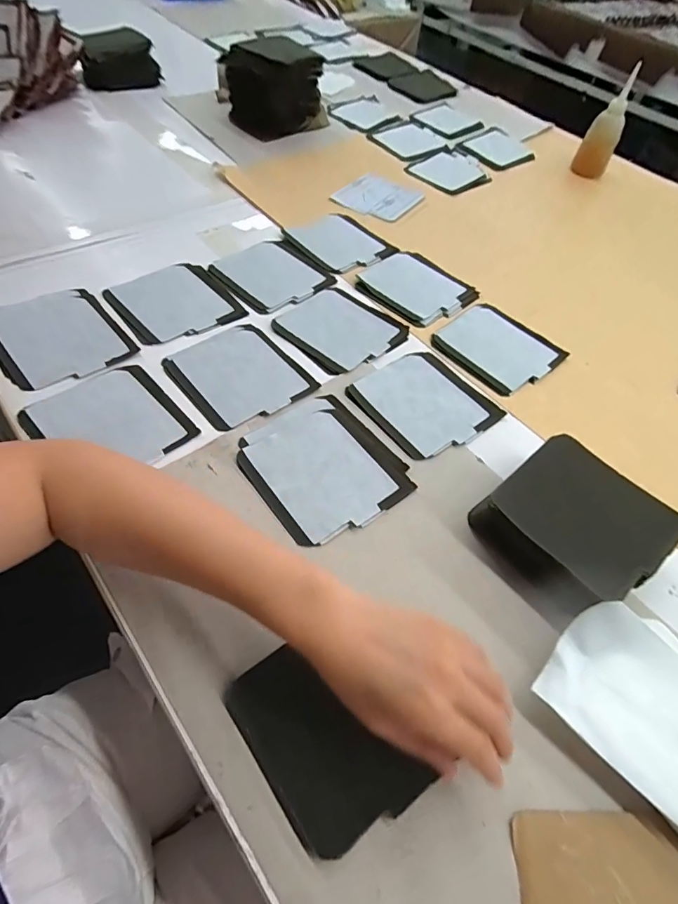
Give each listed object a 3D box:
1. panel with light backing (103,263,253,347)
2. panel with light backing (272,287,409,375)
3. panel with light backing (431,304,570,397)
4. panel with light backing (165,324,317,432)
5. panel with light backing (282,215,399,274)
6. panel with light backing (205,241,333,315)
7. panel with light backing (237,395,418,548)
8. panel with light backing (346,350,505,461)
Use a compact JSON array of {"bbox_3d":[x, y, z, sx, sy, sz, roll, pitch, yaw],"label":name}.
[{"bbox_3d":[-0.219,-0.200,0.585,0.137,0.015,0.134,-33,65,-23],"label":"panel with light backing"},{"bbox_3d":[0.001,-0.169,0.584,0.141,0.008,0.130,40,63,20],"label":"panel with light backing"},{"bbox_3d":[0.213,-0.143,0.592,0.131,0.006,0.143,-35,65,-24],"label":"panel with light backing"},{"bbox_3d":[-0.117,-0.095,0.526,0.135,0.011,0.144,-34,65,-23],"label":"panel with light backing"},{"bbox_3d":[0.000,-0.344,0.706,0.127,0.008,0.152,-35,66,-24],"label":"panel with light backing"},{"bbox_3d":[-0.099,-0.264,0.645,0.141,0.006,0.144,-35,66,-24],"label":"panel with light backing"},{"bbox_3d":[-0.016,0.013,0.460,0.142,0.011,0.155,-33,65,-23],"label":"panel with light backing"},{"bbox_3d":[0.103,-0.059,0.526,0.138,0.009,0.141,-32,64,-22],"label":"panel with light backing"}]

